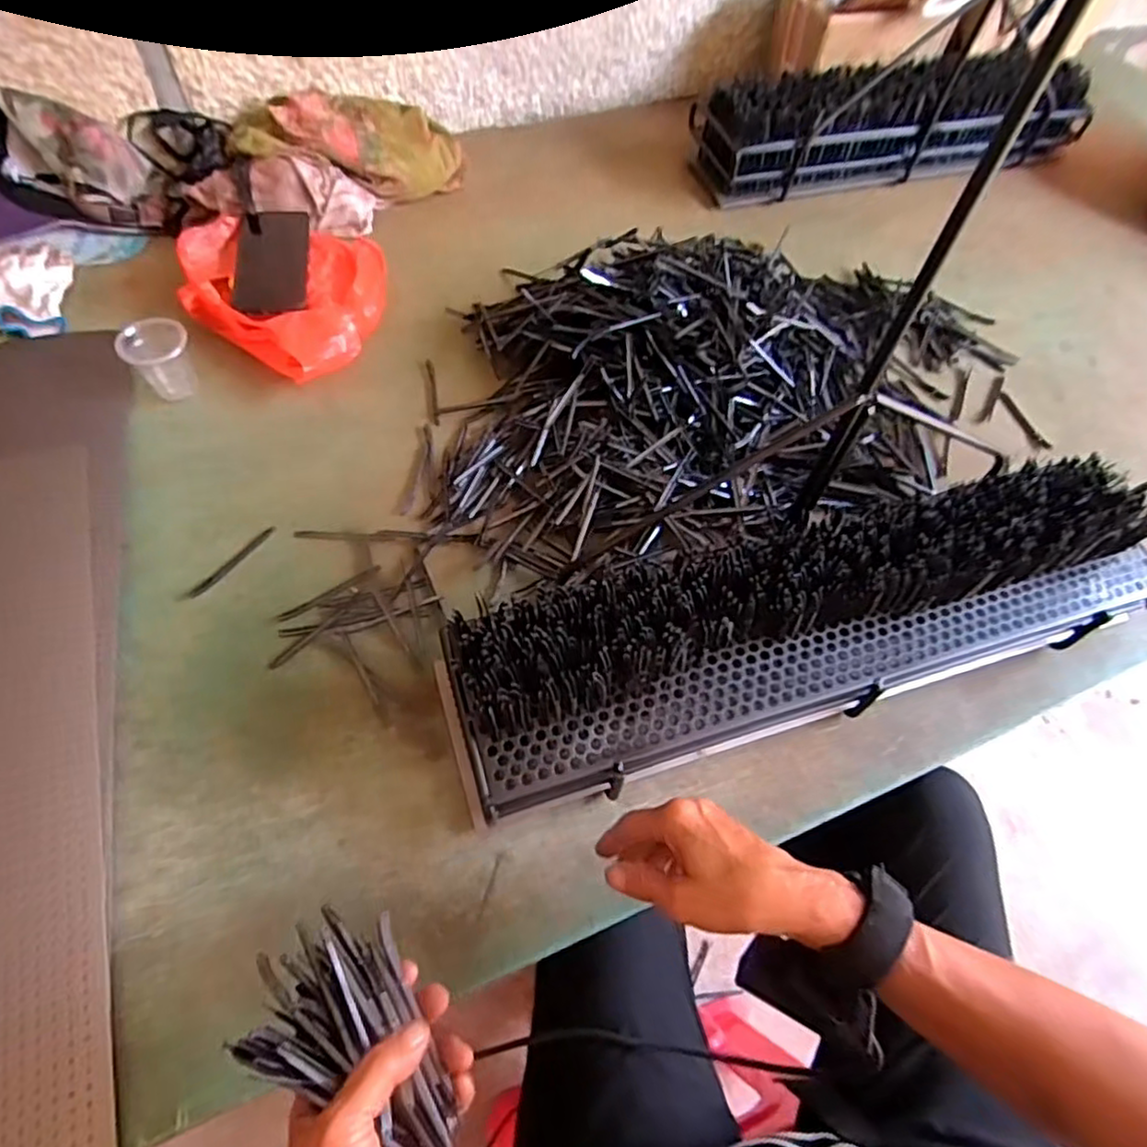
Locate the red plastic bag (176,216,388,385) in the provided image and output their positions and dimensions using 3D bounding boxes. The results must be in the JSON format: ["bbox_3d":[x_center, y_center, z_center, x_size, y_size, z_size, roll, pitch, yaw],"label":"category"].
[{"bbox_3d":[-0.327,-0.331,0.779,0.250,0.069,0.189,32,63,16],"label":"red plastic bag"}]

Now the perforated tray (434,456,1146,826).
[{"bbox_3d":[0.197,0.040,0.549,0.588,0.114,0.142,-14,61,-12],"label":"perforated tray"}]

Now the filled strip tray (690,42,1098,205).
[{"bbox_3d":[0.473,-0.656,0.983,0.581,0.121,0.145,-8,60,-9],"label":"filled strip tray"}]

